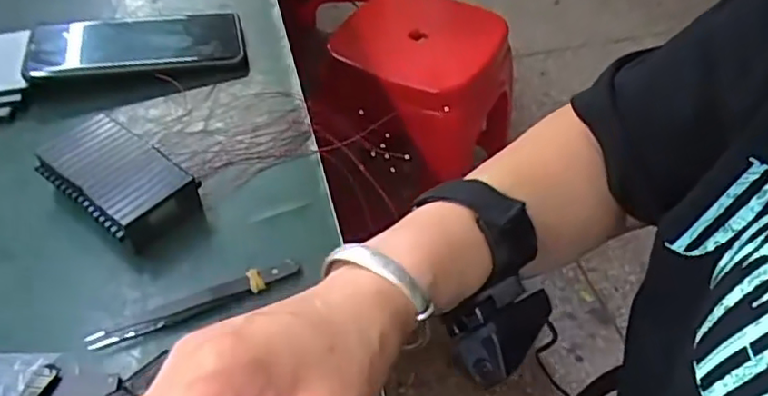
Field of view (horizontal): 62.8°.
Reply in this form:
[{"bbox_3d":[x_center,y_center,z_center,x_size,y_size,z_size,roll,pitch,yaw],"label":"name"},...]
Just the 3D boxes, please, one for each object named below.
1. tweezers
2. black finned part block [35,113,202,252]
[{"bbox_3d":[-0.104,0.058,0.350,0.116,0.009,0.016,-23,51,-17],"label":"tweezers"},{"bbox_3d":[-0.171,-0.012,0.403,0.107,0.028,0.056,31,56,26],"label":"black finned part block"}]

